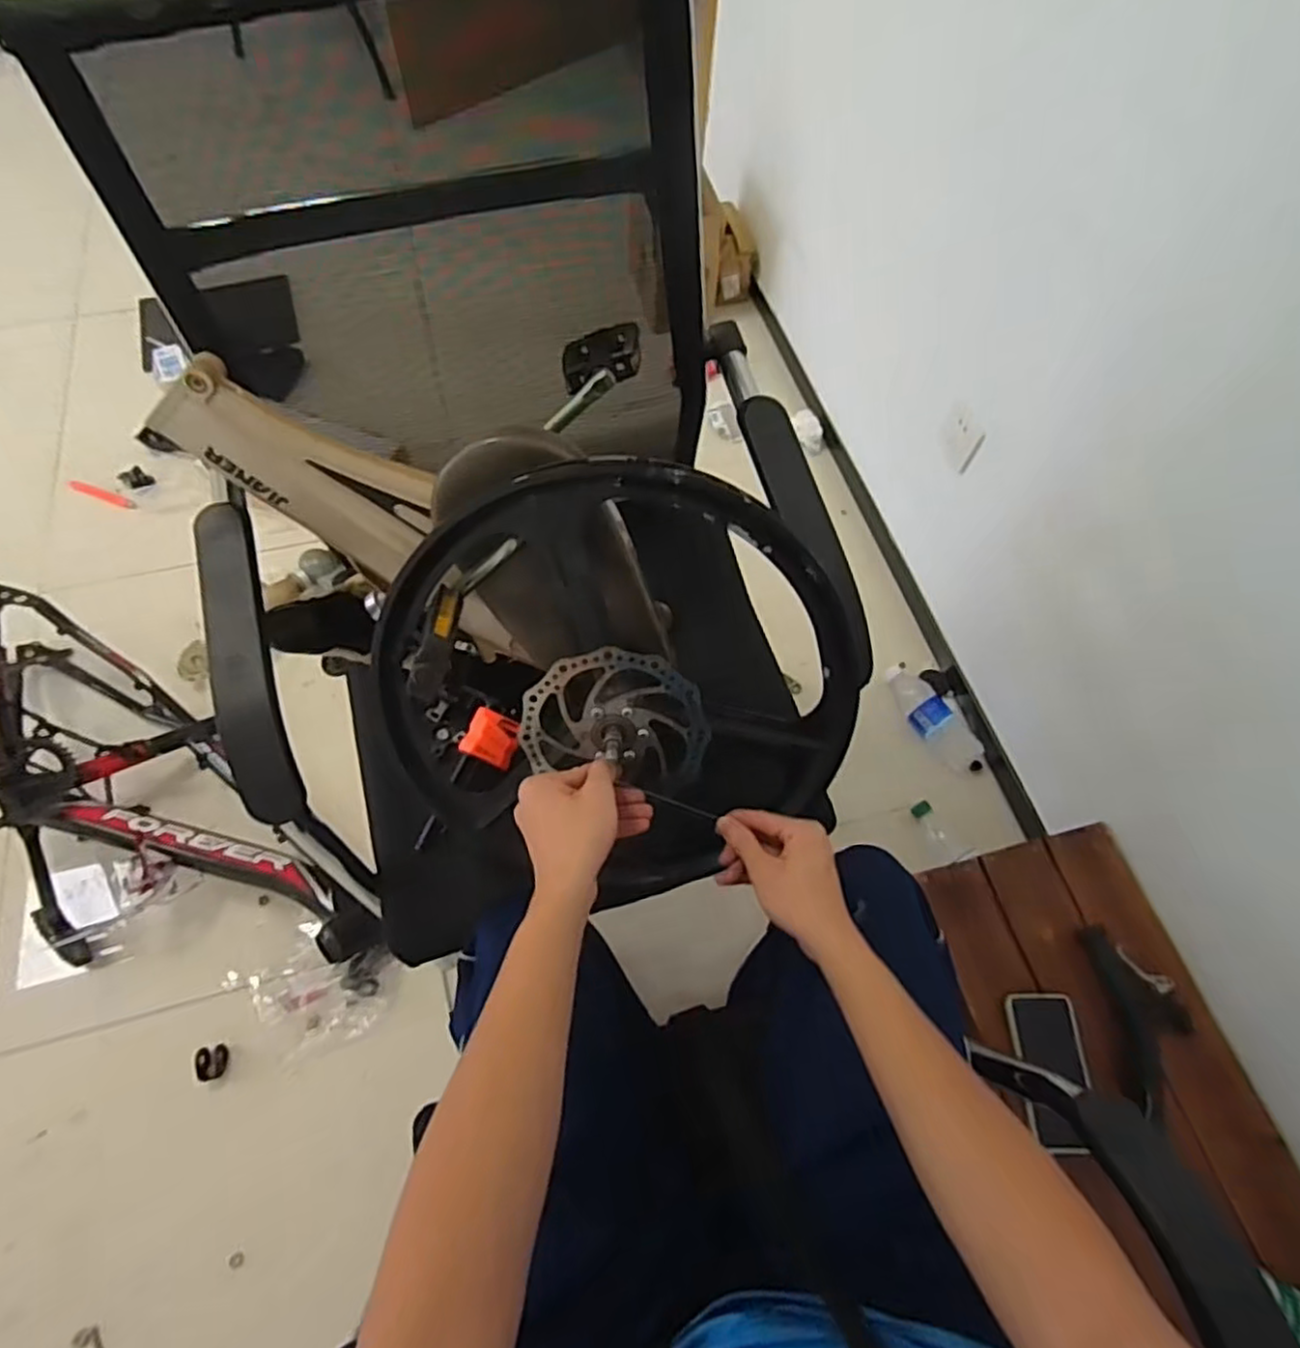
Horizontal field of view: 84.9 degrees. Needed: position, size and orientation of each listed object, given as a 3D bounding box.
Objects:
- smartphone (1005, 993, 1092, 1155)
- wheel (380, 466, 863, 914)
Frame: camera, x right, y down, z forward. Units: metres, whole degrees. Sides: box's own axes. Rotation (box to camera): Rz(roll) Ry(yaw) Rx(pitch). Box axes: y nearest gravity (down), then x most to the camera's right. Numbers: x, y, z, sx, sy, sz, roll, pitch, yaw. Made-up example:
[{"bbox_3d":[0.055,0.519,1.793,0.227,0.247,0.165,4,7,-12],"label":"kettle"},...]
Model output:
[{"bbox_3d":[0.473,0.463,0.830,0.073,0.009,0.165,-4,54,12],"label":"smartphone"},{"bbox_3d":[-0.028,0.018,0.603,0.406,0.381,0.095,18,24,-7],"label":"wheel"}]

